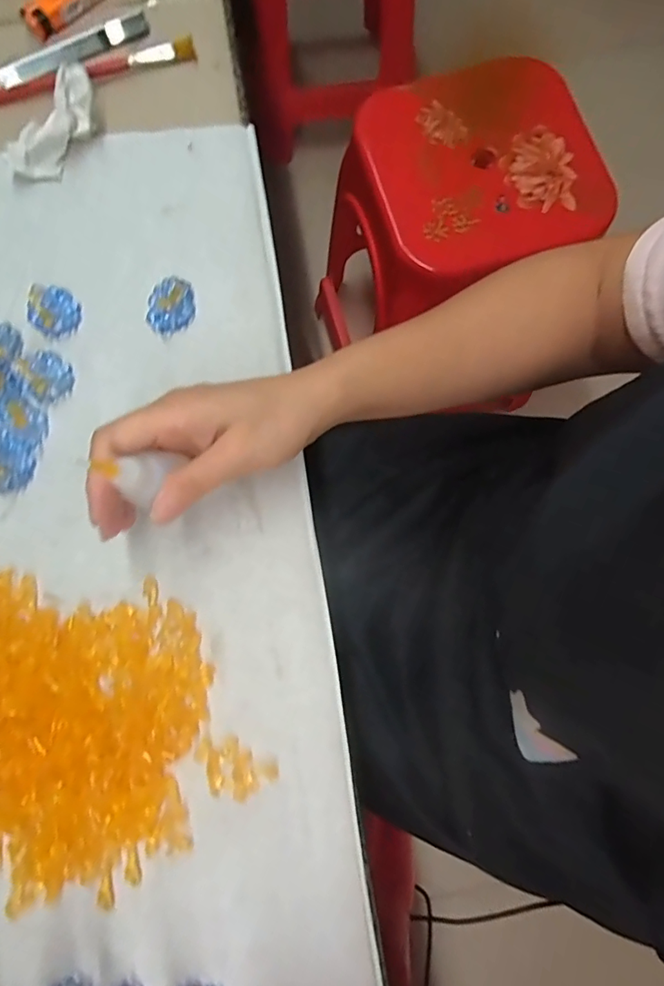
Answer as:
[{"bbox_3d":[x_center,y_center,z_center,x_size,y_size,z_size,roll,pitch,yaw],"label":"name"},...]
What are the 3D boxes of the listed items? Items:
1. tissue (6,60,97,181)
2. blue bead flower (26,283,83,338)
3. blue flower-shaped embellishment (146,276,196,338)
[{"bbox_3d":[-0.189,-0.249,0.325,0.035,0.021,0.079,38,95,8],"label":"tissue"},{"bbox_3d":[-0.182,-0.119,0.309,0.031,0.005,0.041,-45,82,-7],"label":"blue bead flower"},{"bbox_3d":[-0.105,-0.120,0.305,0.031,0.006,0.037,-10,79,-1],"label":"blue flower-shaped embellishment"}]

